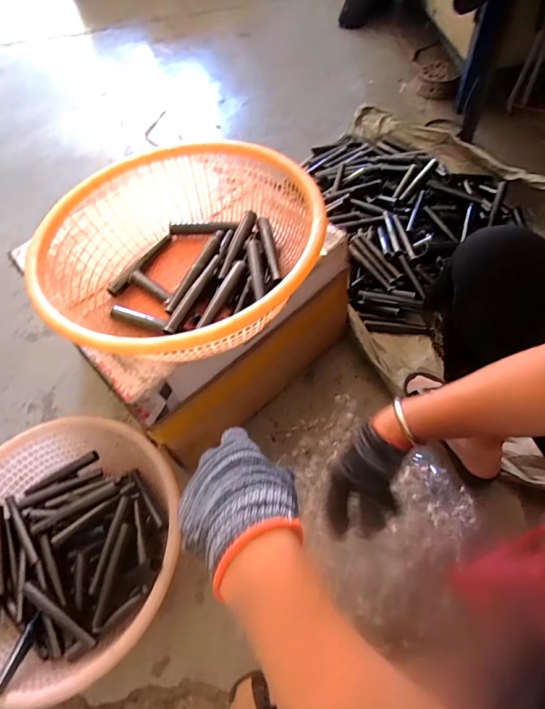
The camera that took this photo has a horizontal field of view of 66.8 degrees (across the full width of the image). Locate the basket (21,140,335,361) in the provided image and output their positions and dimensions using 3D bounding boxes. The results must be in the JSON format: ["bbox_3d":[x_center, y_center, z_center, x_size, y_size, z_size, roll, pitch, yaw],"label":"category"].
[{"bbox_3d":[-0.133,-0.150,0.625,0.397,0.140,0.402,-3,57,5],"label":"basket"}]

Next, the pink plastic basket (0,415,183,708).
[{"bbox_3d":[-0.344,0.320,0.698,0.390,0.137,0.388,-2,58,3],"label":"pink plastic basket"}]

